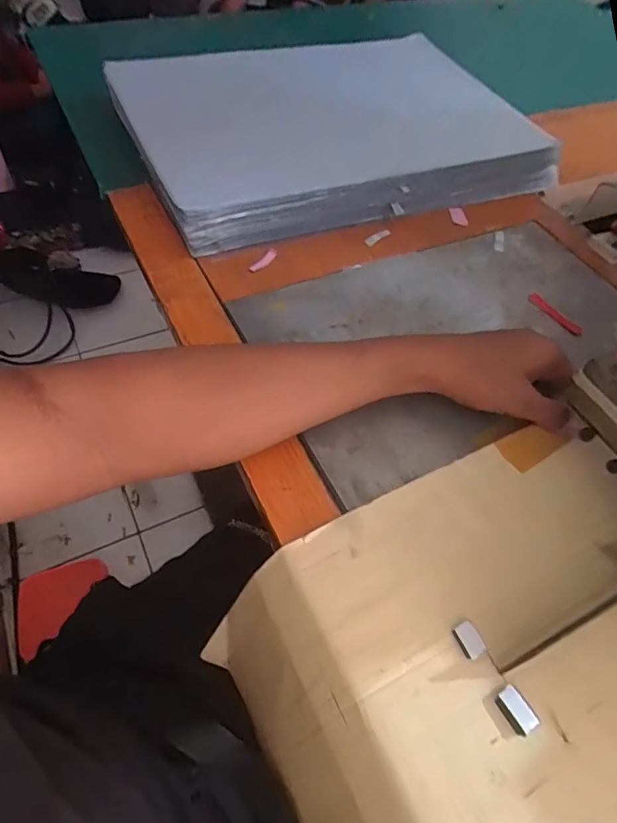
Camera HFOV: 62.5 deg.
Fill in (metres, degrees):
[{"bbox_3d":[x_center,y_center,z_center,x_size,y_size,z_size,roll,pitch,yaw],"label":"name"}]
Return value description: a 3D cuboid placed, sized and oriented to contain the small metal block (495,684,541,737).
[{"bbox_3d":[0.120,0.172,0.293,0.016,0.009,0.023,-22,58,-20],"label":"small metal block"}]

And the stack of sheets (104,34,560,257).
[{"bbox_3d":[0.024,-0.369,0.648,0.474,0.063,0.362,-17,57,-18],"label":"stack of sheets"}]

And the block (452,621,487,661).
[{"bbox_3d":[0.099,0.141,0.314,0.013,0.005,0.020,-17,57,-17],"label":"block"}]

